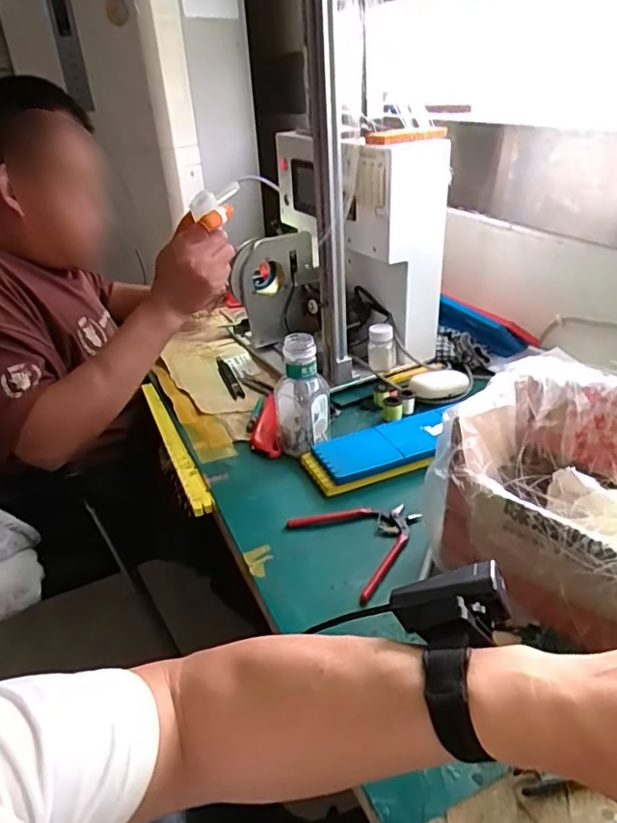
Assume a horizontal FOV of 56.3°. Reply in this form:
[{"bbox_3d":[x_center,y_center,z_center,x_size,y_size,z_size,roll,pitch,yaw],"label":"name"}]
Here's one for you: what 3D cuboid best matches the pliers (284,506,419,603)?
[{"bbox_3d":[0.063,0.132,0.630,0.123,0.013,0.127,-24,36,-31],"label":"pliers"}]

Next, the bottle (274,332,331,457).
[{"bbox_3d":[-0.010,-0.022,0.739,0.069,0.147,0.061,-5,31,-1],"label":"bottle"}]

